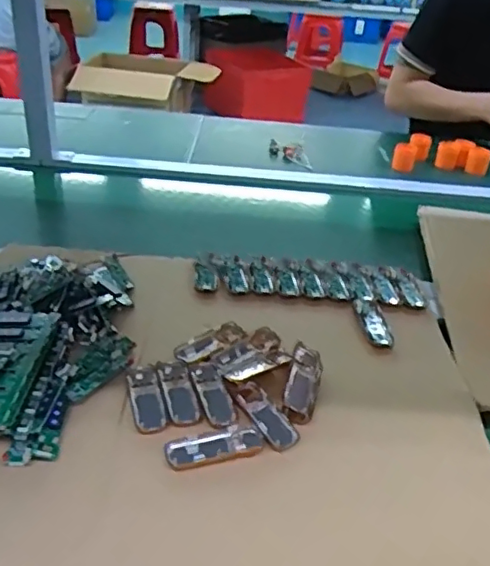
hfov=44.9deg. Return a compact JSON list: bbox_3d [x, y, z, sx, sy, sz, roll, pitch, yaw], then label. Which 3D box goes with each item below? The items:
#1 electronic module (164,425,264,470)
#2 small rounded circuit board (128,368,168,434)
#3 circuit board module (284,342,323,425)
[{"bbox_3d":[-0.027,0.140,0.509,0.082,0.004,0.031,-6,34,-15],"label":"electronic module"},{"bbox_3d":[-0.092,0.109,0.558,0.029,0.006,0.087,-5,34,-14],"label":"small rounded circuit board"},{"bbox_3d":[0.057,0.097,0.571,0.031,0.005,0.088,20,48,-3],"label":"circuit board module"}]

